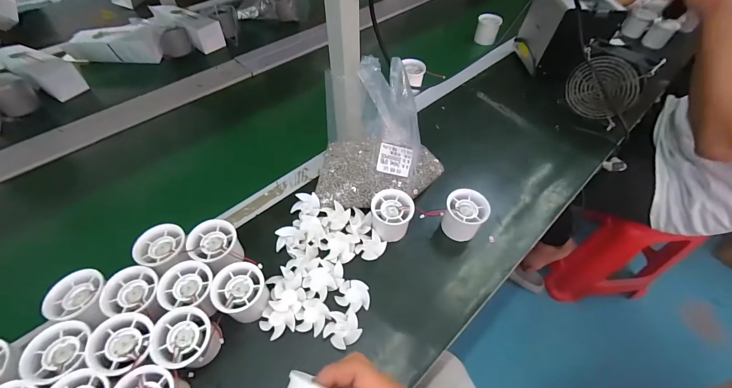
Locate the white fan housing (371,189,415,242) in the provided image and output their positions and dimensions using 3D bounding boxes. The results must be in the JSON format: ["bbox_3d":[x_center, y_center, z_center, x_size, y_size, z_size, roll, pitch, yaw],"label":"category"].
[{"bbox_3d":[0.036,0.029,0.456,0.055,0.048,0.057,1,53,-1],"label":"white fan housing"}]

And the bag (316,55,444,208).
[{"bbox_3d":[0.019,-0.079,0.448,0.172,0.159,0.138,9,53,5],"label":"bag"}]

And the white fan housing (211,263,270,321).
[{"bbox_3d":[-0.145,0.118,0.383,0.060,0.044,0.055,1,53,-1],"label":"white fan housing"}]

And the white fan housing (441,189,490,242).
[{"bbox_3d":[0.138,0.033,0.457,0.057,0.050,0.062,19,55,12],"label":"white fan housing"}]

